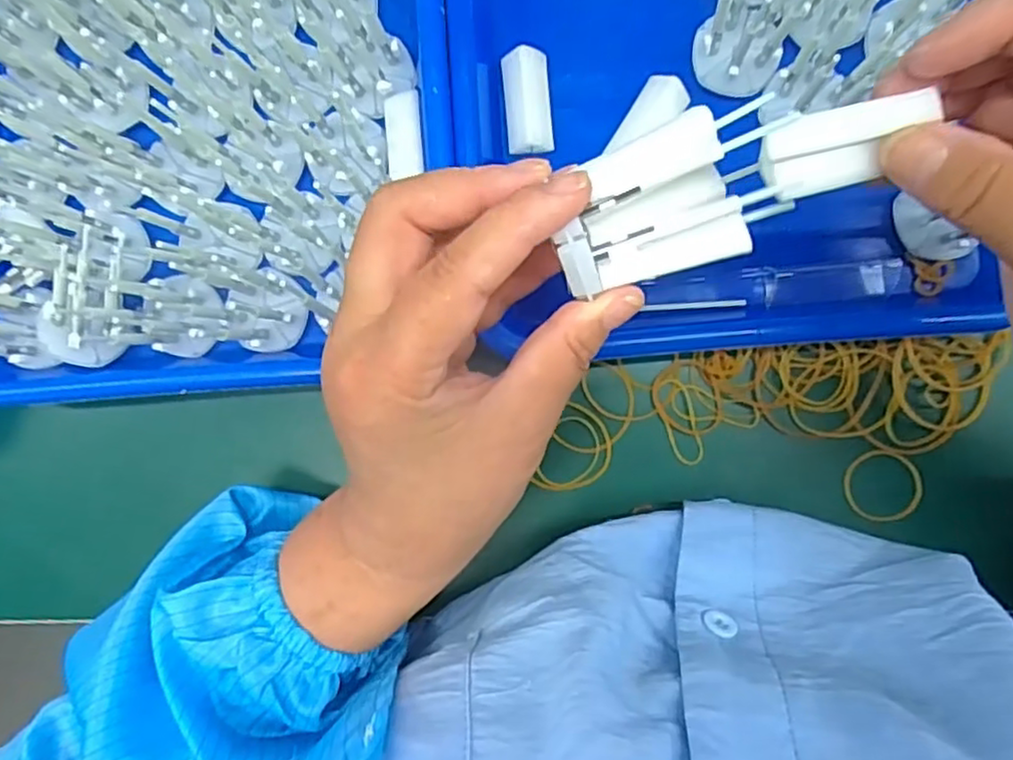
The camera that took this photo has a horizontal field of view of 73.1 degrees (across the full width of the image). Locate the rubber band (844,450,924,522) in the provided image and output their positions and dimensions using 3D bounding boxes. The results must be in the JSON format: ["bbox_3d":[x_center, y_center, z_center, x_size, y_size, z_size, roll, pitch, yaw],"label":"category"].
[{"bbox_3d":[0.173,0.049,0.314,0.035,0.006,0.032,0,88,4],"label":"rubber band"}]

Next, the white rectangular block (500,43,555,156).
[{"bbox_3d":[0.010,-0.129,0.320,0.021,0.017,0.047,-5,88,4],"label":"white rectangular block"}]

